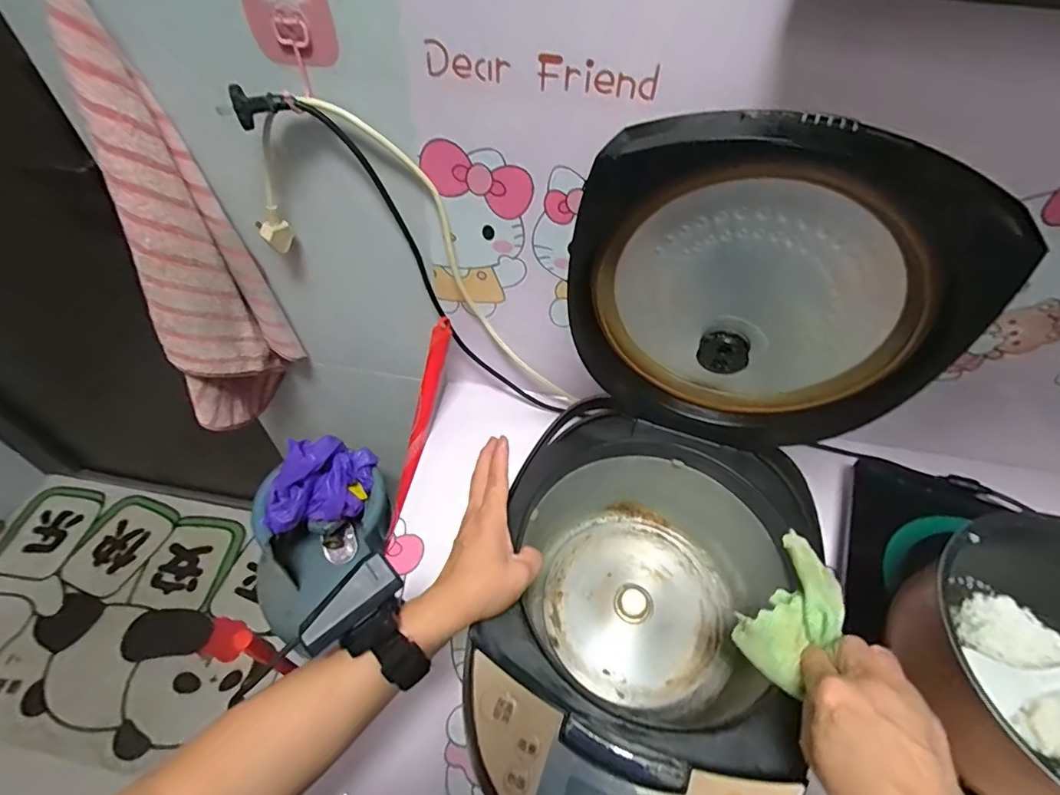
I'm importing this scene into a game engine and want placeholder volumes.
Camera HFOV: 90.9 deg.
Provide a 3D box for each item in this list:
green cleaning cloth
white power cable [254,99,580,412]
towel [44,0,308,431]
[{"bbox_3d":[0.196,0.151,0.382,0.053,0.033,0.116,32,61,21],"label":"green cleaning cloth"},{"bbox_3d":[-0.101,-0.120,0.612,0.180,0.465,0.038,-24,42,34],"label":"white power cable"},{"bbox_3d":[-0.372,-0.139,0.558,0.087,0.459,0.133,38,60,25],"label":"towel"}]

